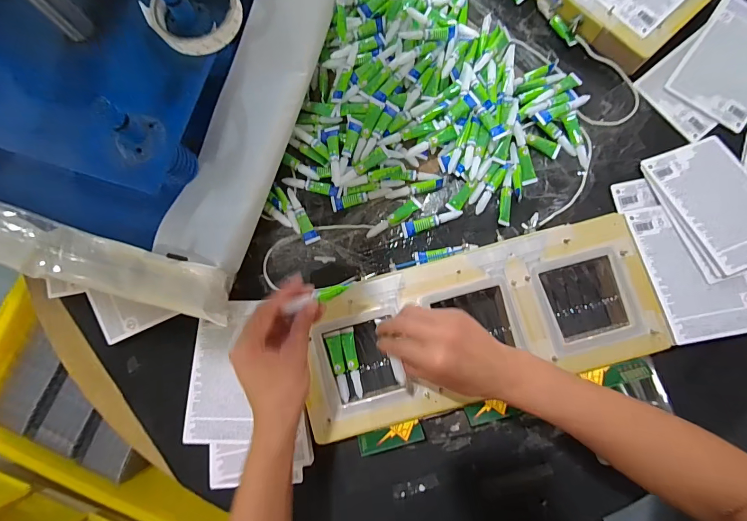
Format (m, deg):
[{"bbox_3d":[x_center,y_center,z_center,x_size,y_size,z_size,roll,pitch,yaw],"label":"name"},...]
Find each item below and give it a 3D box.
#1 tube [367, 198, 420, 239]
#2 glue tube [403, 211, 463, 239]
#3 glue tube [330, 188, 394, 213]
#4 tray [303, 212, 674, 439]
[{"bbox_3d":[0.028,-0.054,0.485,0.082,0.015,0.018,-39,82,-4],"label":"tube"},{"bbox_3d":[0.079,-0.050,0.486,0.082,0.010,0.018,-15,81,-1],"label":"glue tube"},{"bbox_3d":[-0.016,-0.084,0.493,0.081,0.013,0.018,-12,81,0],"label":"glue tube"},{"bbox_3d":[0.121,0.075,0.444,0.421,0.030,0.171,-18,81,-1],"label":"tray"}]

